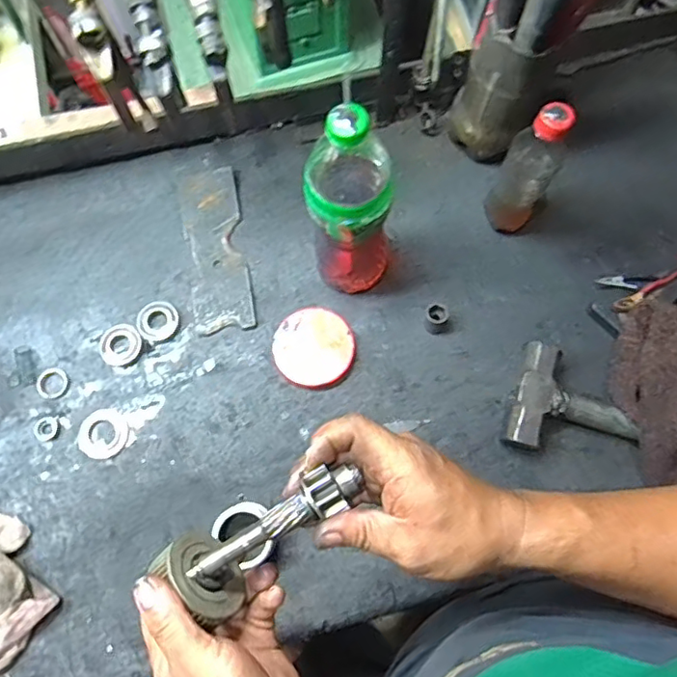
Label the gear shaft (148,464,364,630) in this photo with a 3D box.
[{"bbox_3d":[-0.045,0.131,0.396,0.138,0.055,0.057,-34,75,6],"label":"gear shaft"}]

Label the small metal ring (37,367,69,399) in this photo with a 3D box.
[{"bbox_3d":[-0.317,0.050,0.651,0.032,0.009,0.032,0,73,0],"label":"small metal ring"}]

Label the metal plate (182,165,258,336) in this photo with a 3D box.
[{"bbox_3d":[-0.145,-0.107,0.701,0.068,0.011,0.202,-10,75,-2],"label":"metal plate"}]

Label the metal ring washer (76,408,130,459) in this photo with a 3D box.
[{"bbox_3d":[-0.255,0.103,0.637,0.054,0.006,0.051,0,73,0],"label":"metal ring washer"}]

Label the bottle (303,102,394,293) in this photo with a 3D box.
[{"bbox_3d":[0.012,-0.120,0.567,0.083,0.273,0.069,10,73,3],"label":"bottle"}]

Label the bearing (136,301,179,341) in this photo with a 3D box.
[{"bbox_3d":[-0.206,-0.020,0.672,0.045,0.009,0.045,0,73,0],"label":"bearing"}]

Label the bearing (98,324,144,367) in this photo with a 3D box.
[{"bbox_3d":[-0.246,0.008,0.664,0.046,0.010,0.046,0,73,0],"label":"bearing"}]

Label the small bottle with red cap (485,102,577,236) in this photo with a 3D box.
[{"bbox_3d":[0.203,-0.179,0.623,0.058,0.194,0.048,29,75,9],"label":"small bottle with red cap"}]

